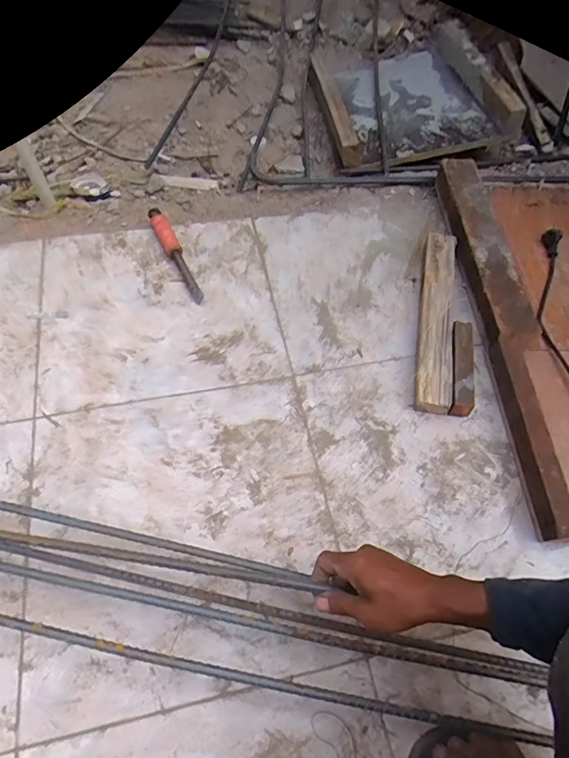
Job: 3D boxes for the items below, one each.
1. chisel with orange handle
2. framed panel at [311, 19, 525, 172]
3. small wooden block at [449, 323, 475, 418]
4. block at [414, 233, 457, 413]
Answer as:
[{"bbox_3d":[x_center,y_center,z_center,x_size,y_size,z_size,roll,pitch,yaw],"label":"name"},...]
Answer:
[{"bbox_3d":[-0.201,-0.235,0.828,0.029,0.027,0.243,-26,65,-16],"label":"chisel with orange handle"},{"bbox_3d":[0.300,-0.731,1.136,0.420,0.081,0.513,-11,59,0],"label":"framed panel"},{"bbox_3d":[0.282,-0.019,0.721,0.032,0.045,0.167,12,61,3],"label":"small wooden block"},{"bbox_3d":[0.262,-0.115,0.776,0.058,0.040,0.372,11,61,3],"label":"block"}]

